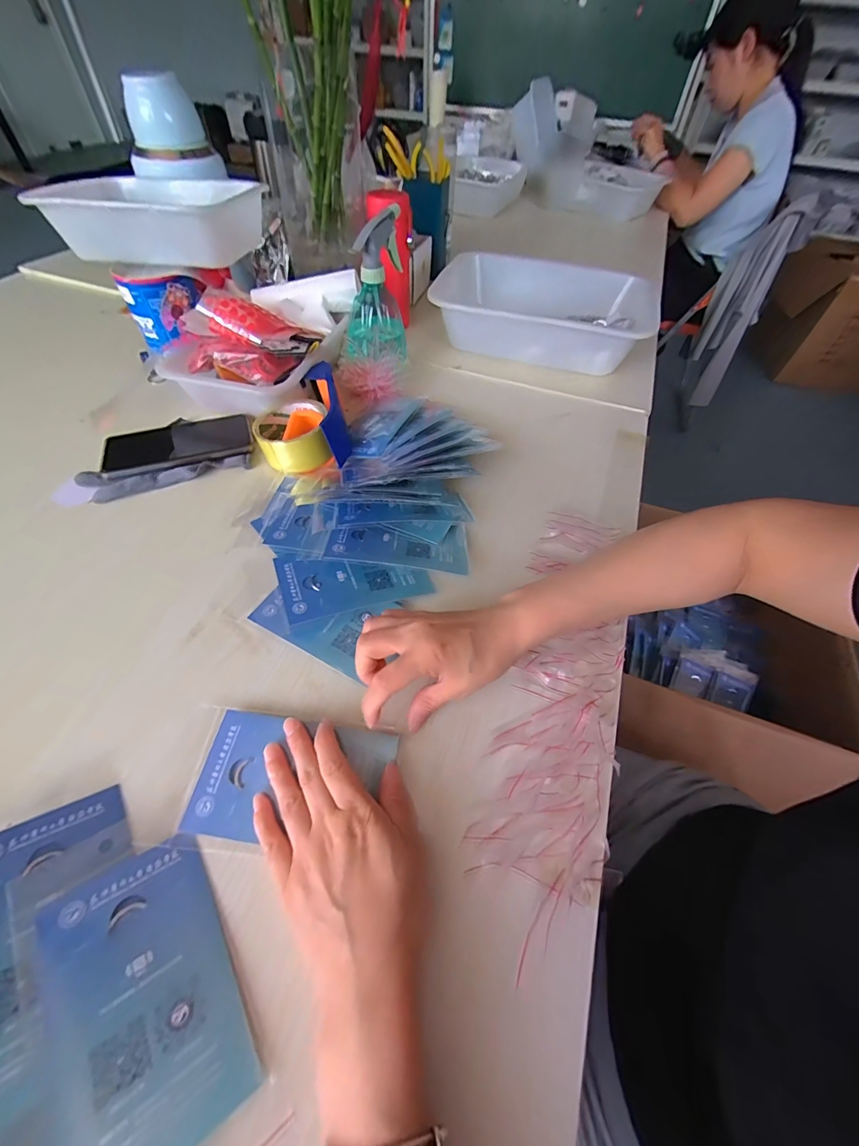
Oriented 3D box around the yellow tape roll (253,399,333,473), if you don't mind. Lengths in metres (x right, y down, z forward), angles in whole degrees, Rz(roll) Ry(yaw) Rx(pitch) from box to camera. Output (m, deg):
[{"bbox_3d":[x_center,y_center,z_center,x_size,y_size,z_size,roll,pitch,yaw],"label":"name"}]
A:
[{"bbox_3d":[-0.162,-0.164,0.486,0.081,0.044,0.090,-8,55,-8],"label":"yellow tape roll"}]

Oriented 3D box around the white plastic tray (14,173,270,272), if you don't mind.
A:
[{"bbox_3d":[-0.341,-0.445,0.520,0.228,0.062,0.152,4,54,1],"label":"white plastic tray"}]

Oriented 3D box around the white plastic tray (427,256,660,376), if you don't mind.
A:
[{"bbox_3d":[0.185,-0.414,0.659,0.322,0.081,0.232,18,55,11],"label":"white plastic tray"}]

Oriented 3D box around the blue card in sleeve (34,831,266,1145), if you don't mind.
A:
[{"bbox_3d":[-0.155,0.229,0.223,0.081,0.006,0.135,-19,54,-33],"label":"blue card in sleeve"}]

